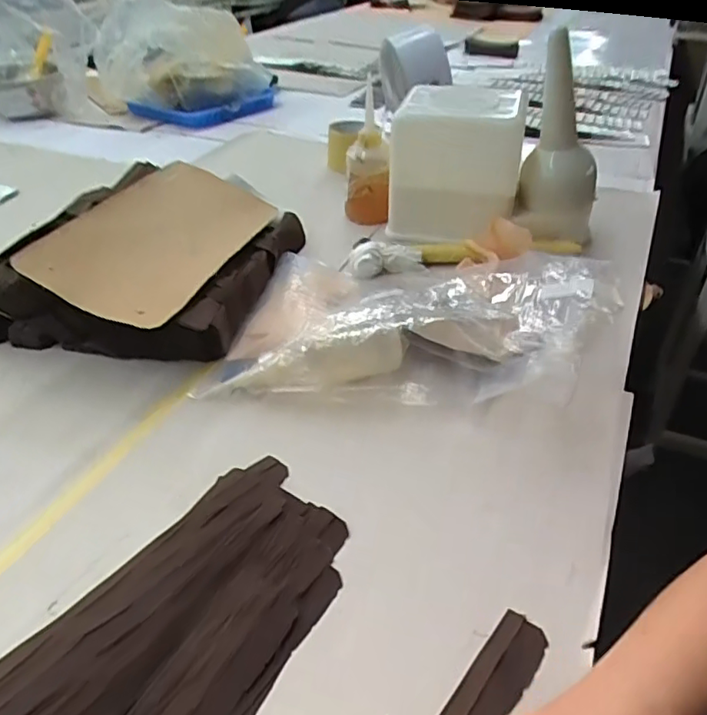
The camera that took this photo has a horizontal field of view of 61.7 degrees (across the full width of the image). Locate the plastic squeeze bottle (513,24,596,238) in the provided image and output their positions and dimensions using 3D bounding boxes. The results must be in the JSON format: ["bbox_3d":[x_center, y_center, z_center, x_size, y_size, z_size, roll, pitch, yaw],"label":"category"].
[{"bbox_3d":[0.250,-0.245,0.692,0.084,0.214,0.104,14,39,17],"label":"plastic squeeze bottle"}]

